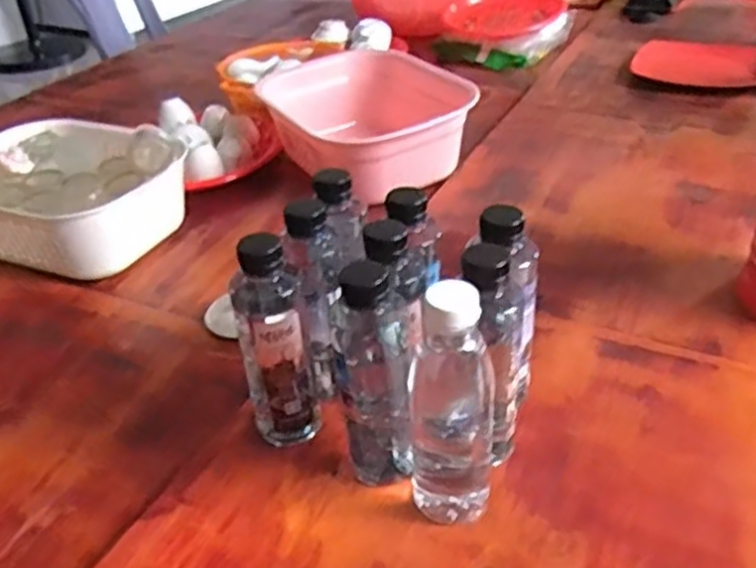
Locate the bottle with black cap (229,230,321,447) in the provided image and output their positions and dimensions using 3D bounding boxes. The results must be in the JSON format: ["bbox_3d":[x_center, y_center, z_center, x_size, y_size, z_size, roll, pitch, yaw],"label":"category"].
[{"bbox_3d":[-0.079,0.052,0.563,0.051,0.187,0.054,-14,36,-12],"label":"bottle with black cap"}]

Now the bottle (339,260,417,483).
[{"bbox_3d":[-0.001,0.066,0.517,0.053,0.176,0.060,-5,35,0],"label":"bottle"}]

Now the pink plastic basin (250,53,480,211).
[{"bbox_3d":[-0.021,-0.228,1.021,0.208,0.102,0.293,-20,38,-19],"label":"pink plastic basin"}]

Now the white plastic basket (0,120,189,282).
[{"bbox_3d":[-0.384,-0.109,0.911,0.278,0.104,0.217,12,39,23],"label":"white plastic basket"}]

